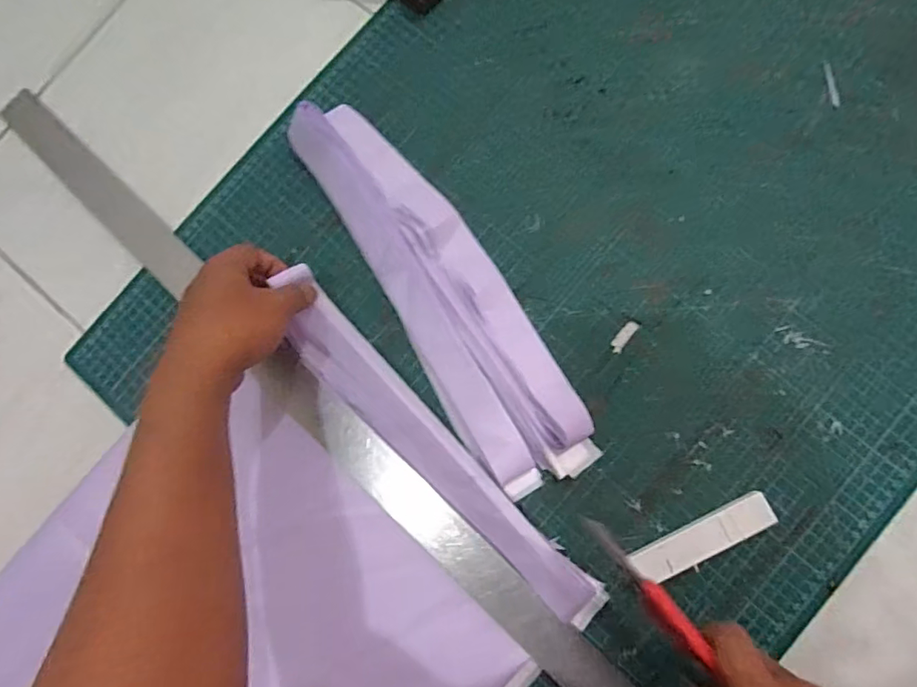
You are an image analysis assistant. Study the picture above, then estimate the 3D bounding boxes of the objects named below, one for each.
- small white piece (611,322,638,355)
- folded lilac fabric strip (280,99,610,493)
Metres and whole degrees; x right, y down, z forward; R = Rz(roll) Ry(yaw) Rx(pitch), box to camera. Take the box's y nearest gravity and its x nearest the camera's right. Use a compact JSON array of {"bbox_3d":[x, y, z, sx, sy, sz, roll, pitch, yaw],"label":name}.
[{"bbox_3d":[0.138,-0.006,0.431,0.010,0.004,0.030,37,88,8],"label":"small white piece"},{"bbox_3d":[-0.016,-0.049,0.437,0.095,0.026,0.367,-31,82,1],"label":"folded lilac fabric strip"}]

